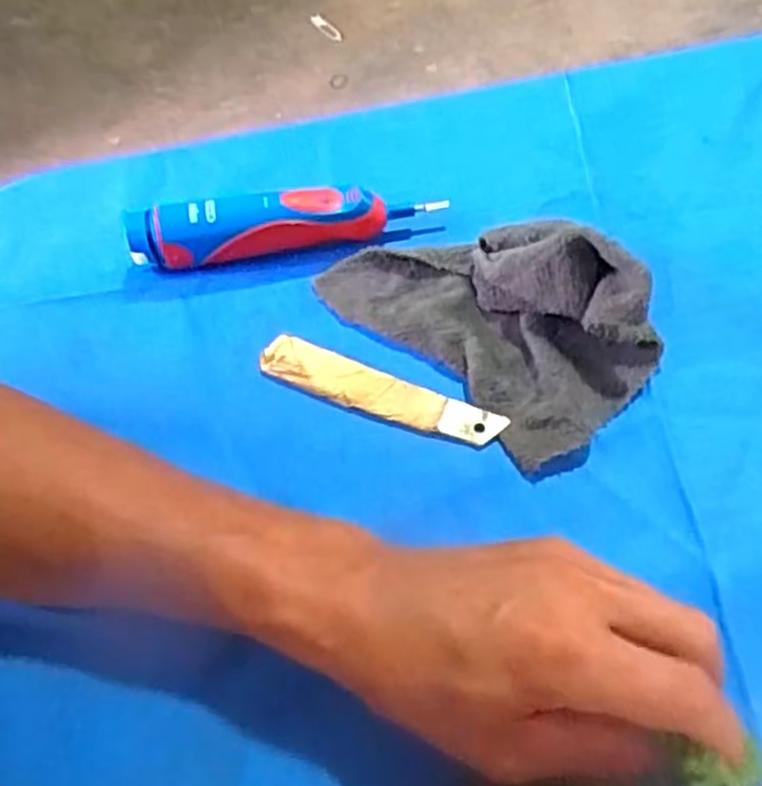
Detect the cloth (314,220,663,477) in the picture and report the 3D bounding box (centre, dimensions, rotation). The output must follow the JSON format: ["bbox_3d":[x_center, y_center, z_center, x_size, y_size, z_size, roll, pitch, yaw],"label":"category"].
[{"bbox_3d":[0.050,-0.045,0.370,0.150,0.052,0.085,41,73,18],"label":"cloth"}]

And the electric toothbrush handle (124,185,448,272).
[{"bbox_3d":[-0.049,-0.086,0.403,0.153,0.036,0.022,-9,65,-2],"label":"electric toothbrush handle"}]

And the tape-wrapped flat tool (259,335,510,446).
[{"bbox_3d":[-0.001,0.000,0.376,0.119,0.006,0.023,20,68,11],"label":"tape-wrapped flat tool"}]

